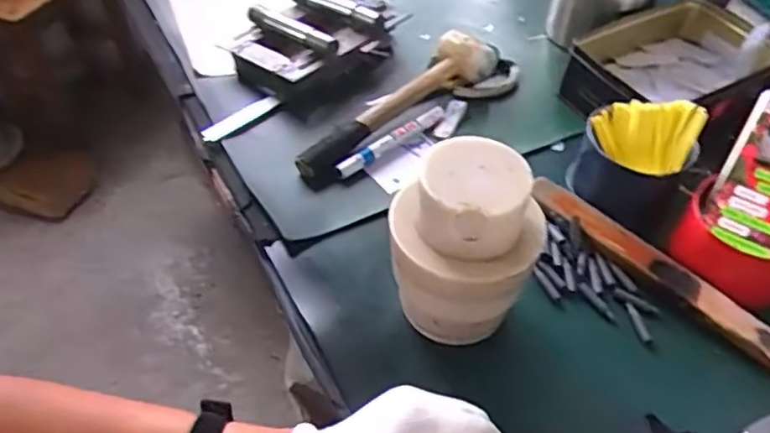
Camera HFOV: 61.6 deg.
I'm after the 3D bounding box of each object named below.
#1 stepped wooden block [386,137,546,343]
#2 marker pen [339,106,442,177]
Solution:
[{"bbox_3d":[0.058,0.027,0.492,0.107,0.152,0.095,28,54,25],"label":"stepped wooden block"},{"bbox_3d":[0.007,-0.079,0.675,0.140,0.013,0.016,-34,55,-26],"label":"marker pen"}]

